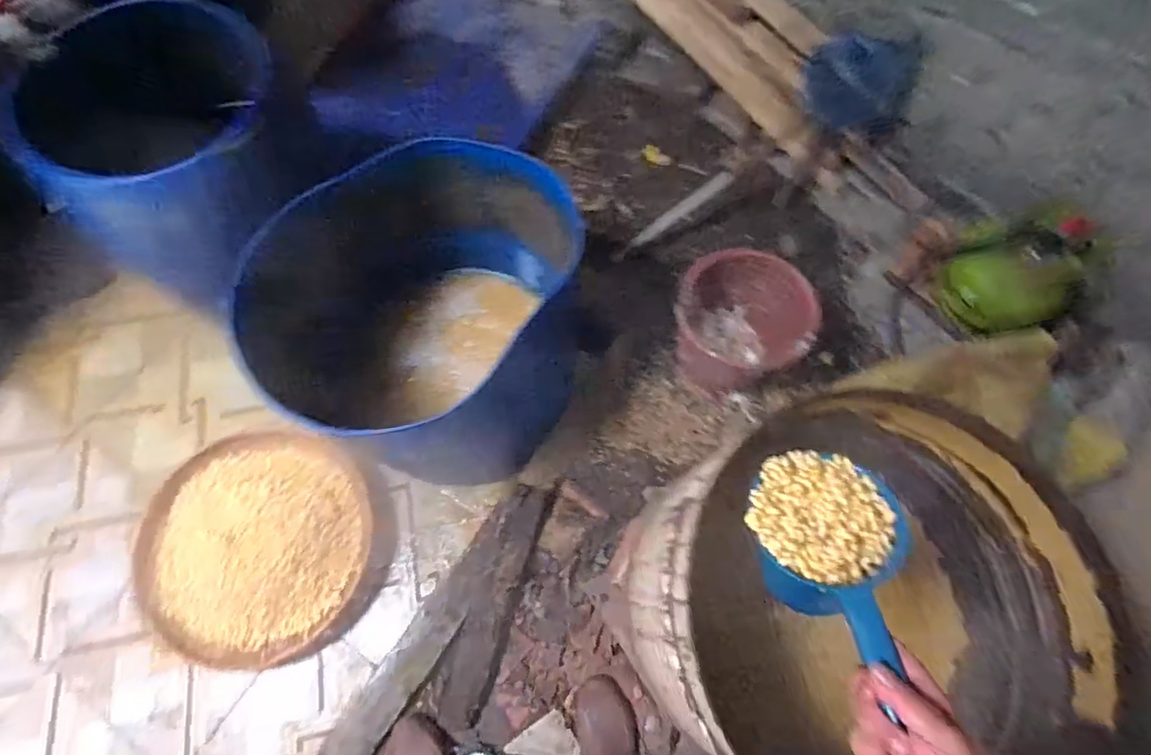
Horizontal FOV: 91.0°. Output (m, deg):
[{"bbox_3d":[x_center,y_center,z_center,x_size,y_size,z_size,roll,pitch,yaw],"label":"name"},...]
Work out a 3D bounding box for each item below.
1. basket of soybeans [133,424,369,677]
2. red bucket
[{"bbox_3d":[-0.796,0.395,1.400,0.565,0.192,0.526,-1,71,2],"label":"basket of soybeans"},{"bbox_3d":[0.384,-0.140,1.344,0.309,0.262,0.304,1,69,-4],"label":"red bucket"}]

